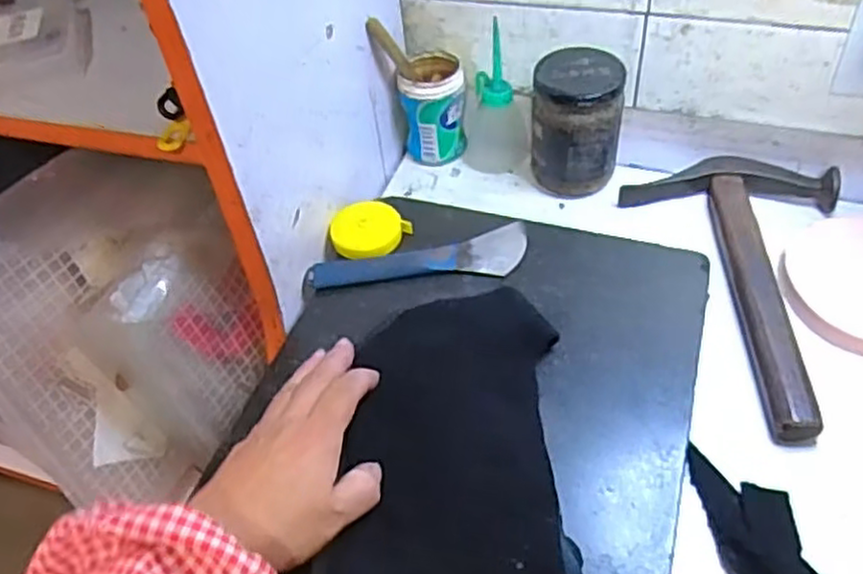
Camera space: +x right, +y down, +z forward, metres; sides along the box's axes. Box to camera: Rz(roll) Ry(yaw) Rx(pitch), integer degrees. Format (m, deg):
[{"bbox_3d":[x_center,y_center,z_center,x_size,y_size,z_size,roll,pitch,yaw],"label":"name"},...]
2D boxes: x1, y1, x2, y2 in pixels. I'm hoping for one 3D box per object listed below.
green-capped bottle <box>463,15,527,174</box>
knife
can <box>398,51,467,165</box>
[{"bbox_3d":[0.051,-0.147,0.579,0.051,0.104,0.049,-2,47,5],"label":"green-capped bottle"},{"bbox_3d":[-0.006,-0.015,0.498,0.153,0.010,0.043,-13,47,-6],"label":"knife"},{"bbox_3d":[0.002,-0.146,0.593,0.051,0.083,0.048,-3,47,3],"label":"can"}]

